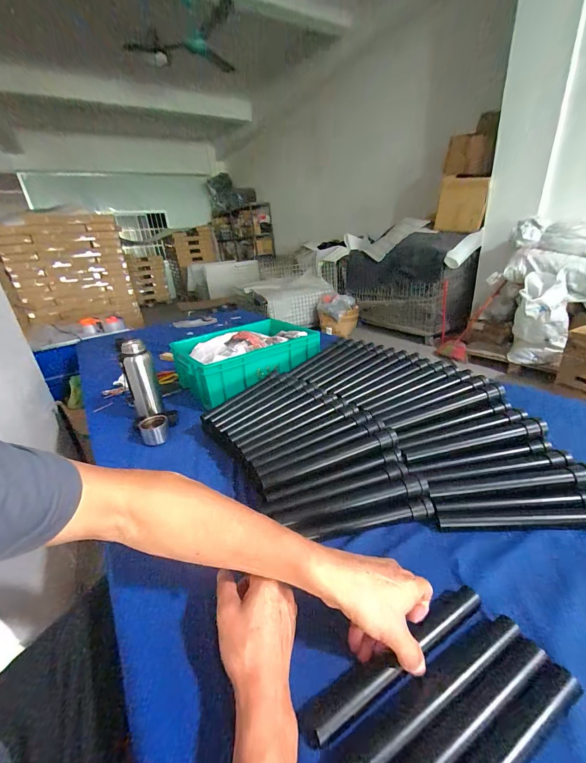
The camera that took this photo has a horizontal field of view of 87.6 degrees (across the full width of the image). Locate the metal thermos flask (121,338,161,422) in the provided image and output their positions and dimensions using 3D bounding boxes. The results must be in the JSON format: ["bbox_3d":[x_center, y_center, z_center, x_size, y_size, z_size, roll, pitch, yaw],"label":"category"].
[{"bbox_3d":[-0.396,-0.002,0.804,0.070,0.210,0.061,-17,27,-24],"label":"metal thermos flask"}]

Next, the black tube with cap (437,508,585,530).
[{"bbox_3d":[0.338,0.197,0.437,0.241,0.024,0.028,-3,24,7],"label":"black tube with cap"}]

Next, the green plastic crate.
[{"bbox_3d":[-0.134,-0.064,0.980,0.406,0.154,0.326,-22,29,-32],"label":"green plastic crate"}]

